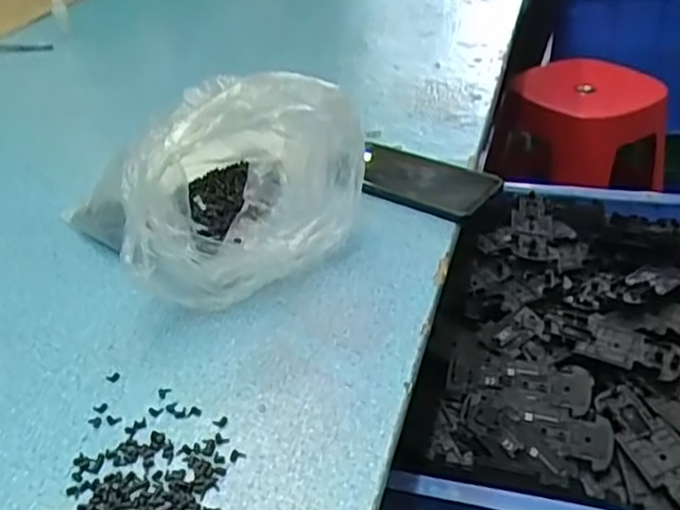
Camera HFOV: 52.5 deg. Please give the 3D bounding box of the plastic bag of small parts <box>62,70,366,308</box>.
[{"bbox_3d":[-0.108,-0.070,0.556,0.194,0.142,0.188,25,45,35],"label":"plastic bag of small parts"}]

